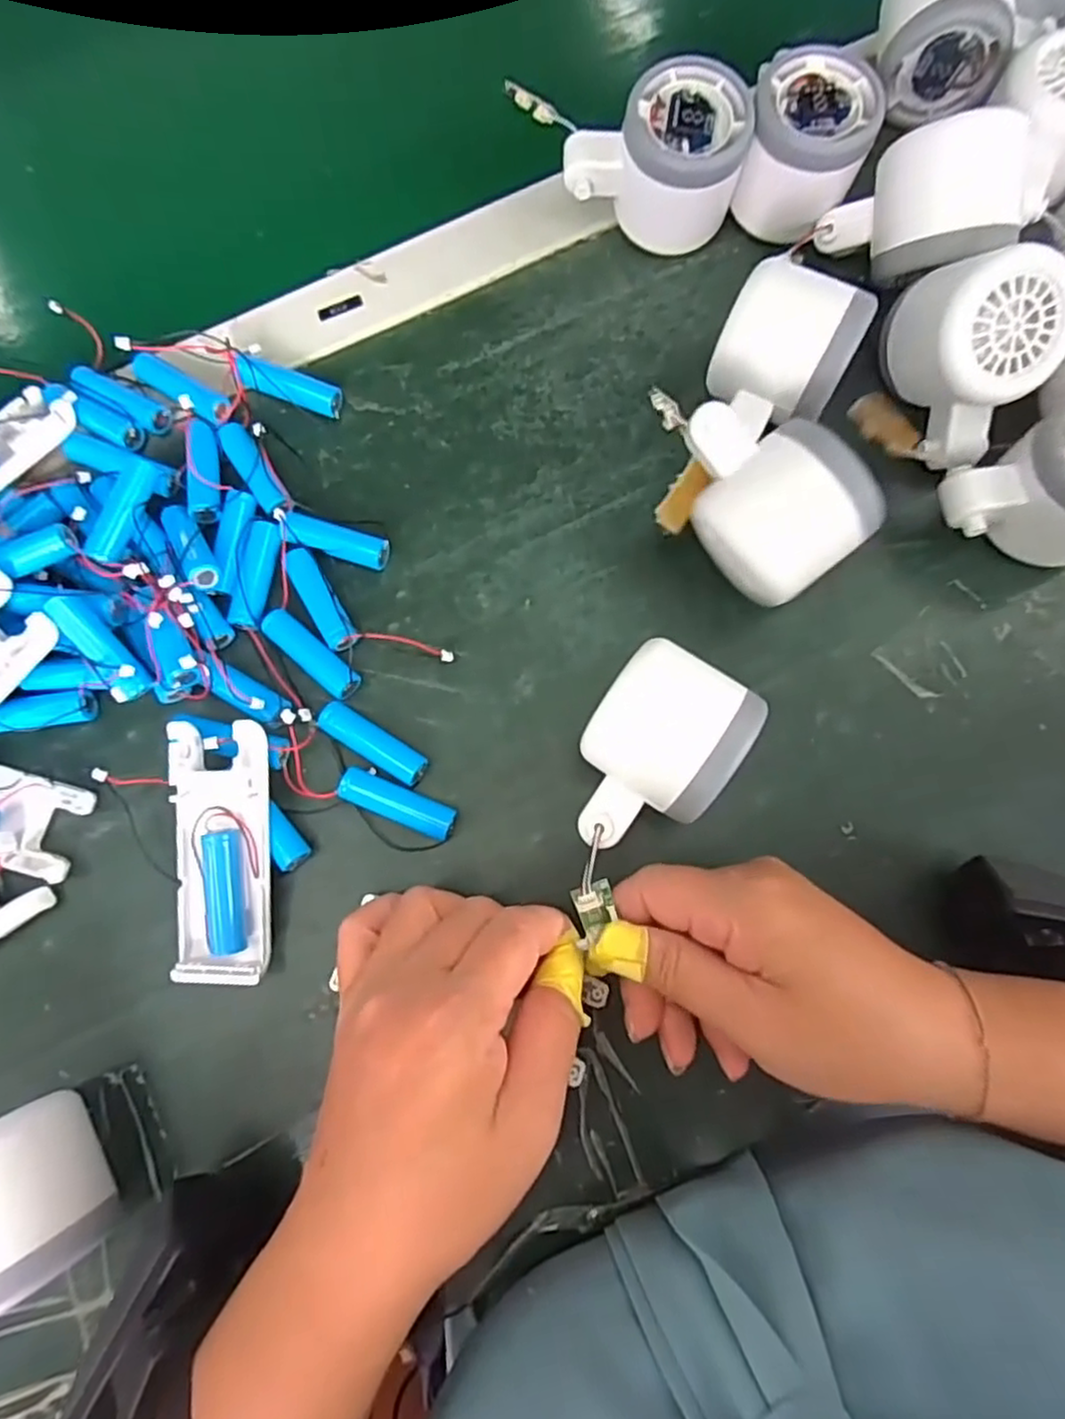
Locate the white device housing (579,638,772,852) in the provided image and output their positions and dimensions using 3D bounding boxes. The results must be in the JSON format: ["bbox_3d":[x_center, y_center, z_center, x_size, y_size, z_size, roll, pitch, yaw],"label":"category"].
[{"bbox_3d":[0.049,0.020,0.276,0.056,0.053,0.078,30,80,6],"label":"white device housing"}]

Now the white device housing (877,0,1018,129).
[{"bbox_3d":[0.204,-0.336,0.335,0.059,0.056,0.045,12,79,3],"label":"white device housing"}]

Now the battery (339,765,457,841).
[{"bbox_3d":[-0.058,0.041,0.293,0.049,0.018,0.015,22,79,5],"label":"battery"}]

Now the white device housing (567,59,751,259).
[{"bbox_3d":[0.061,-0.270,0.334,0.083,0.056,0.055,14,79,3],"label":"white device housing"}]

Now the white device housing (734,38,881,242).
[{"bbox_3d":[0.131,-0.272,0.333,0.054,0.056,0.058,19,79,4],"label":"white device housing"}]

